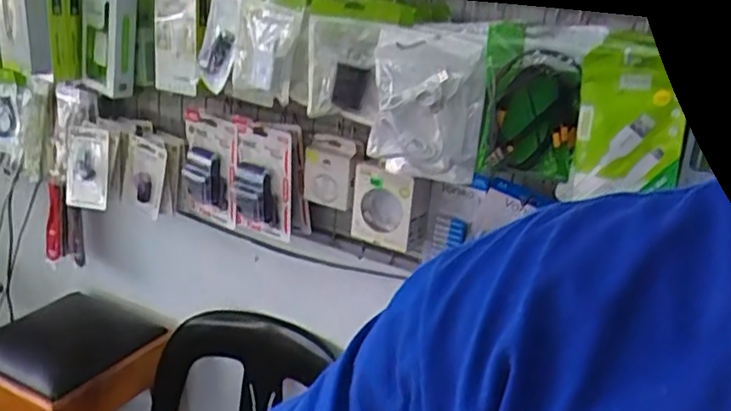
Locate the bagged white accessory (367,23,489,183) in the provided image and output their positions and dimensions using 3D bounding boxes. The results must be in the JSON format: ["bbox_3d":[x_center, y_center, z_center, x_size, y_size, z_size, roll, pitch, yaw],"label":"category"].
[{"bbox_3d":[0.074,-0.120,0.783,0.123,0.172,0.046,8,23,10],"label":"bagged white accessory"}]

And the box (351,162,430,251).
[{"bbox_3d":[0.034,0.001,0.970,0.102,0.114,0.048,17,26,29],"label":"box"}]

